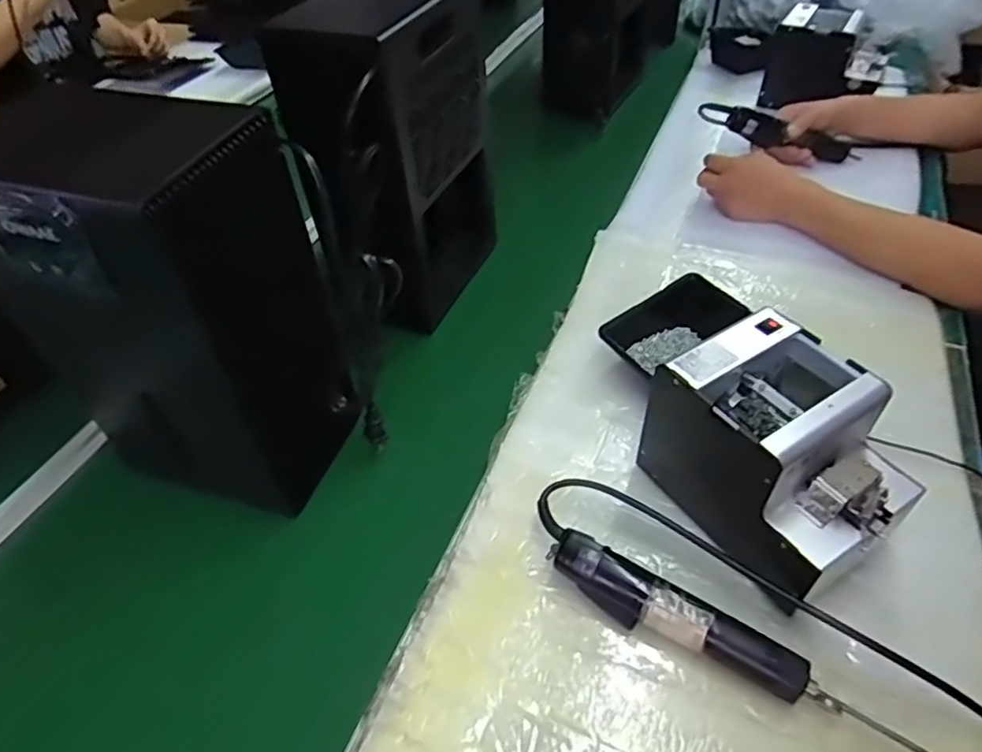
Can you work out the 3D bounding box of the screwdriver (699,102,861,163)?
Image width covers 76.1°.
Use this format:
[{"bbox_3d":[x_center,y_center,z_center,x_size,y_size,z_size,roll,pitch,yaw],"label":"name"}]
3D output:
[{"bbox_3d":[0.446,-0.369,0.961,0.258,0.050,0.051,18,46,-5],"label":"screwdriver"}]

